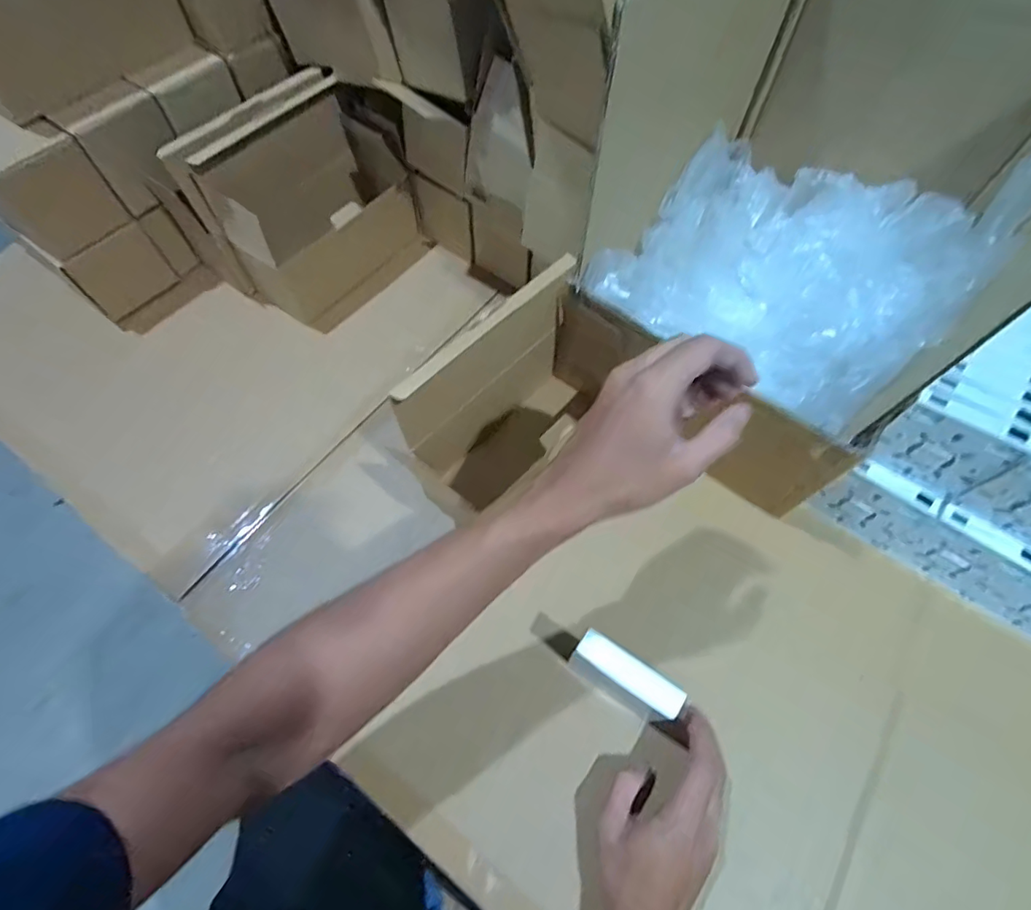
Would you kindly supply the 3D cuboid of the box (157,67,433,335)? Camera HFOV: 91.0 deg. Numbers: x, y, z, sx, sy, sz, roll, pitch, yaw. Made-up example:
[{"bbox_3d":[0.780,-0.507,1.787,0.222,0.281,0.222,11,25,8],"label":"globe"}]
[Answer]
[{"bbox_3d":[-0.244,-0.297,0.634,0.146,0.216,0.225,38,65,20],"label":"box"}]

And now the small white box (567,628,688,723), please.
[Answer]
[{"bbox_3d":[0.089,0.186,0.421,0.086,0.073,0.025,31,63,17],"label":"small white box"}]

